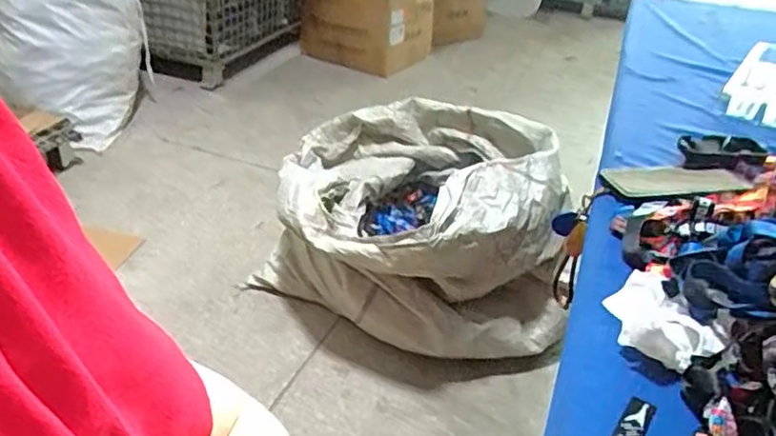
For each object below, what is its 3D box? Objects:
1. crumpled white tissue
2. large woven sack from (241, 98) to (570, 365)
[{"bbox_3d":[0.233,0.089,0.555,0.086,0.043,0.104,-14,35,-21],"label":"crumpled white tissue"},{"bbox_3d":[0.060,0.004,1.564,0.798,0.415,0.570,22,38,26],"label":"large woven sack"}]

